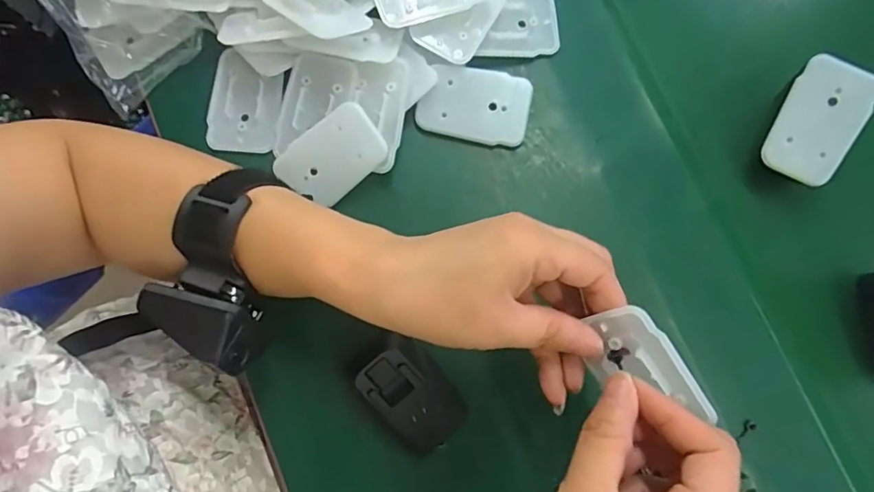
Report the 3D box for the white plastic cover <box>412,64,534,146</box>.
[{"bbox_3d":[0.024,-0.089,0.322,0.066,0.014,0.043,12,83,1],"label":"white plastic cover"}]

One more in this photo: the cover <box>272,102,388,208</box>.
[{"bbox_3d":[-0.064,-0.053,0.314,0.065,0.004,0.043,-37,96,14],"label":"cover"}]

